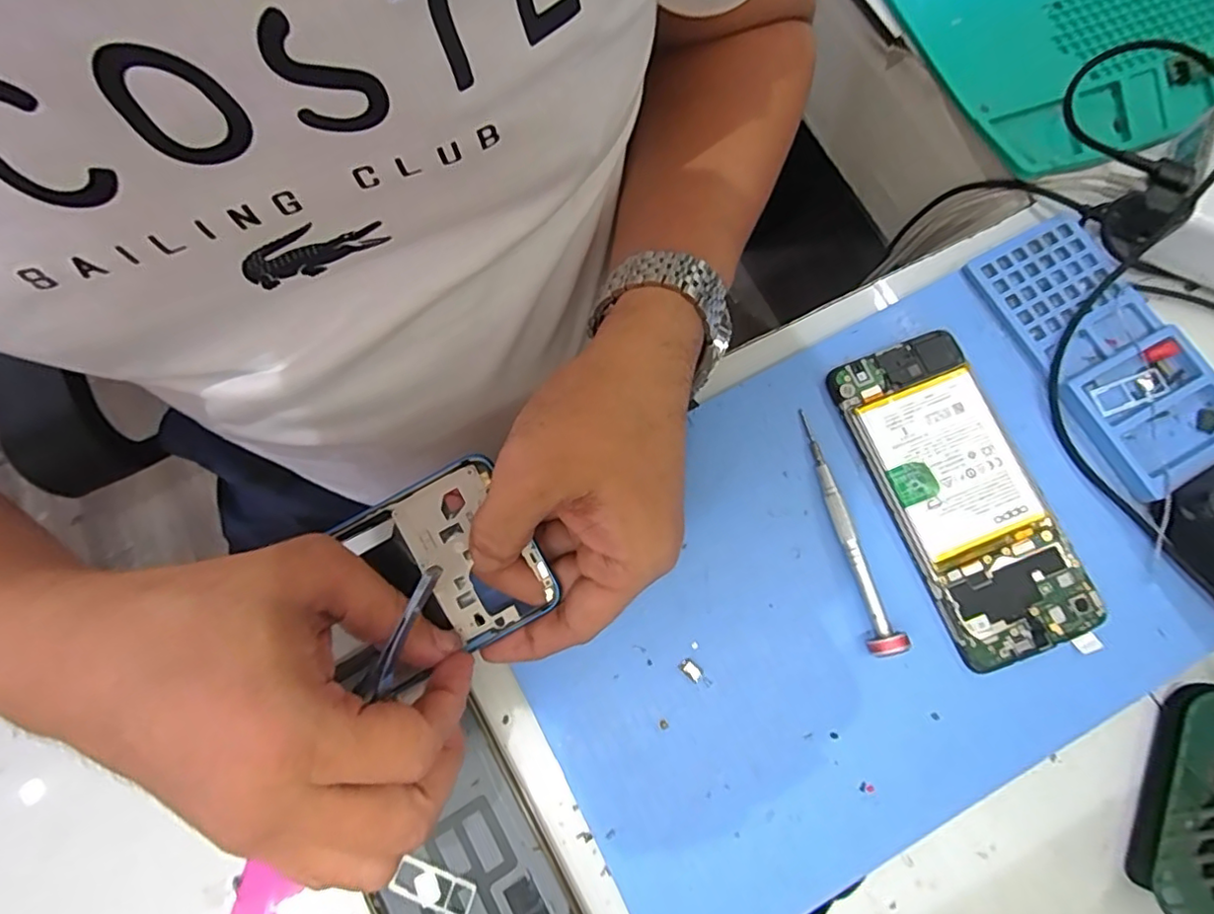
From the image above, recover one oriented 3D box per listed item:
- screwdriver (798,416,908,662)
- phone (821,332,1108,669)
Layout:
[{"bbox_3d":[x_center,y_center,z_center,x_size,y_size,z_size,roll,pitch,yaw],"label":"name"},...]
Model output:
[{"bbox_3d":[0.116,0.035,0.289,0.013,0.015,0.120,-14,77,-2],"label":"screwdriver"},{"bbox_3d":[0.174,0.017,0.294,0.070,0.011,0.160,-21,78,-3],"label":"phone"}]

